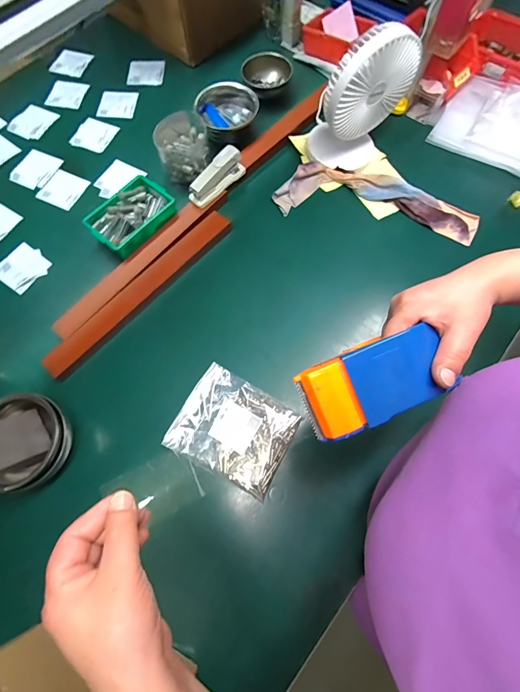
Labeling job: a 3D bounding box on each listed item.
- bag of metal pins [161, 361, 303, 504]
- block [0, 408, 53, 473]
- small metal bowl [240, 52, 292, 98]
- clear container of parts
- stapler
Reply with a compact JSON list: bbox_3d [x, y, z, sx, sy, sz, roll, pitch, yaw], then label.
[{"bbox_3d":[-0.039,0.123,0.524,0.169,0.024,0.141,26,73,10],"label":"bag of metal pins"},{"bbox_3d":[-0.339,0.130,0.462,0.097,0.011,0.071,-18,66,-44],"label":"block"},{"bbox_3d":[0.009,-0.584,0.756,0.100,0.045,0.114,38,75,13],"label":"small metal bowl"},{"bbox_3d":[-0.148,-0.384,0.678,0.099,0.075,0.102,0,70,1],"label":"clear container of parts"},{"bbox_3d":[-0.080,-0.315,0.644,0.028,0.057,0.120,40,75,14],"label":"stapler"}]

